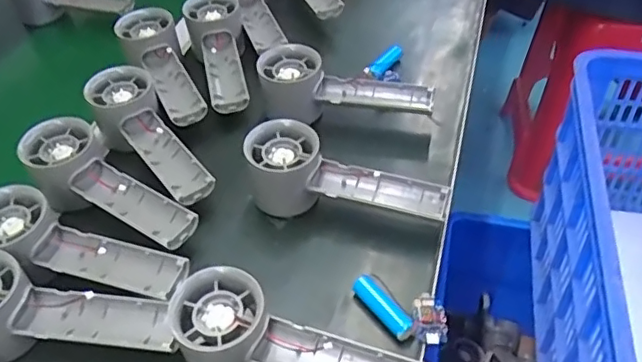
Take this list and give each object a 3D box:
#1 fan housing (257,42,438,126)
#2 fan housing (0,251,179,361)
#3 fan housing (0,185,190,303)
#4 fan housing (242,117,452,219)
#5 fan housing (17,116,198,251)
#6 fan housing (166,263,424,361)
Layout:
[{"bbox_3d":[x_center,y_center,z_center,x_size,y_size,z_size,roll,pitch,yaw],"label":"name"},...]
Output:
[{"bbox_3d":[0.023,-0.085,0.531,0.158,0.060,0.050,0,46,4],"label":"fan housing"},{"bbox_3d":[-0.173,0.089,0.380,0.154,0.049,0.054,11,46,-4],"label":"fan housing"},{"bbox_3d":[-0.170,0.049,0.408,0.153,0.033,0.051,19,49,3],"label":"fan housing"},{"bbox_3d":[0.020,-0.002,0.450,0.158,0.057,0.053,7,47,10],"label":"fan housing"},{"bbox_3d":[-0.166,0.006,0.445,0.152,0.048,0.055,28,54,27],"label":"fan housing"},{"bbox_3d":[-0.015,0.104,0.348,0.156,0.052,0.067,17,49,19],"label":"fan housing"}]

